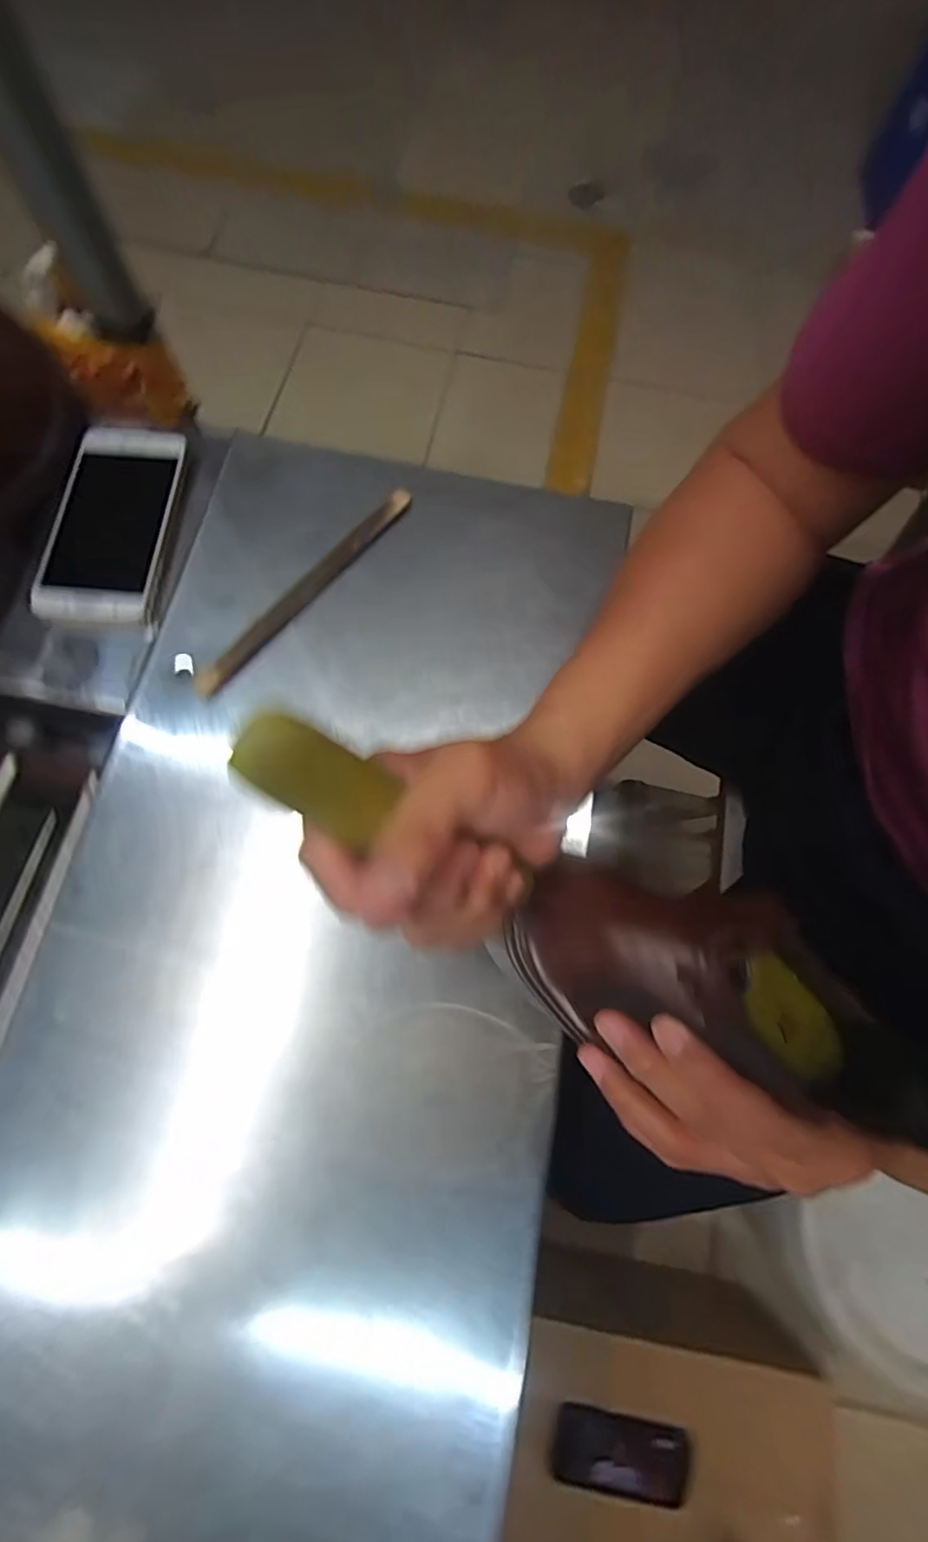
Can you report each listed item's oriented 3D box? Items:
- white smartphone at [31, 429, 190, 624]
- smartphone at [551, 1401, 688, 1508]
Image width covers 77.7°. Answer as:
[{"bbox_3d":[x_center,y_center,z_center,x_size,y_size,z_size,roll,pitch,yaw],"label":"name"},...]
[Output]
[{"bbox_3d":[-0.242,-0.173,0.399,0.076,0.014,0.148,4,72,-1],"label":"white smartphone"},{"bbox_3d":[0.189,0.829,0.700,0.156,0.007,0.071,6,58,8],"label":"smartphone"}]

